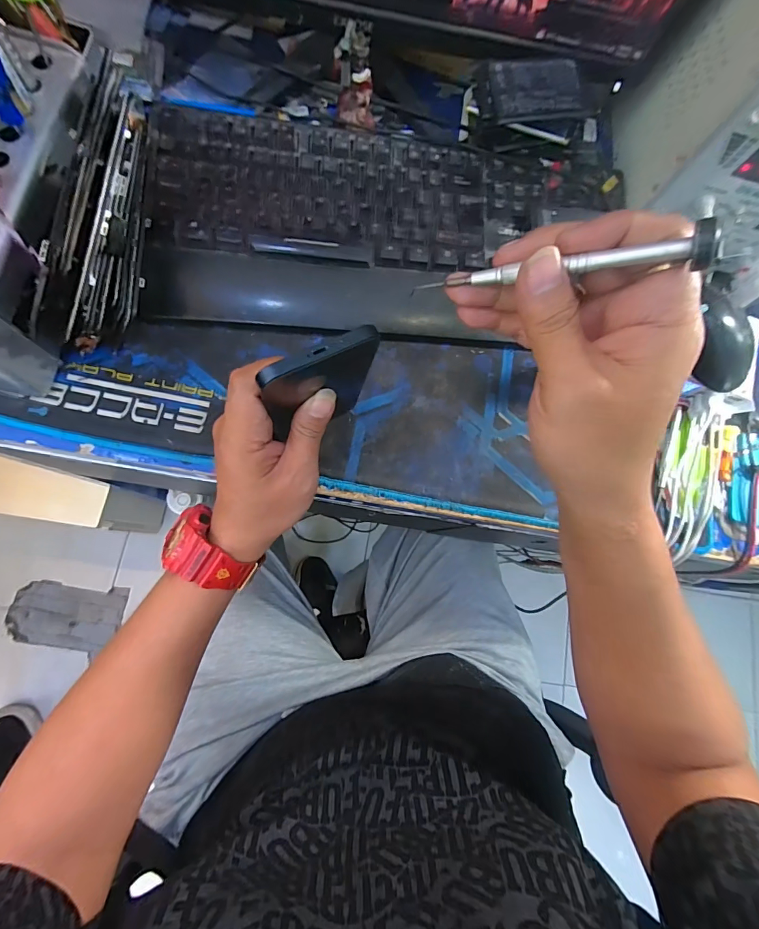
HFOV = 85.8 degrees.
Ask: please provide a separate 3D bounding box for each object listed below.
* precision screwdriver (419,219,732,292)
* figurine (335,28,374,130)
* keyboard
[{"bbox_3d":[0.071,-0.086,0.178,0.122,0.008,0.012,7,84,33],"label":"precision screwdriver"},{"bbox_3d":[-0.020,-0.342,0.367,0.036,0.068,0.033,-5,80,-10],"label":"figurine"},{"bbox_3d":[0.013,-0.209,0.363,0.407,0.025,0.181,2,79,-9],"label":"keyboard"}]

